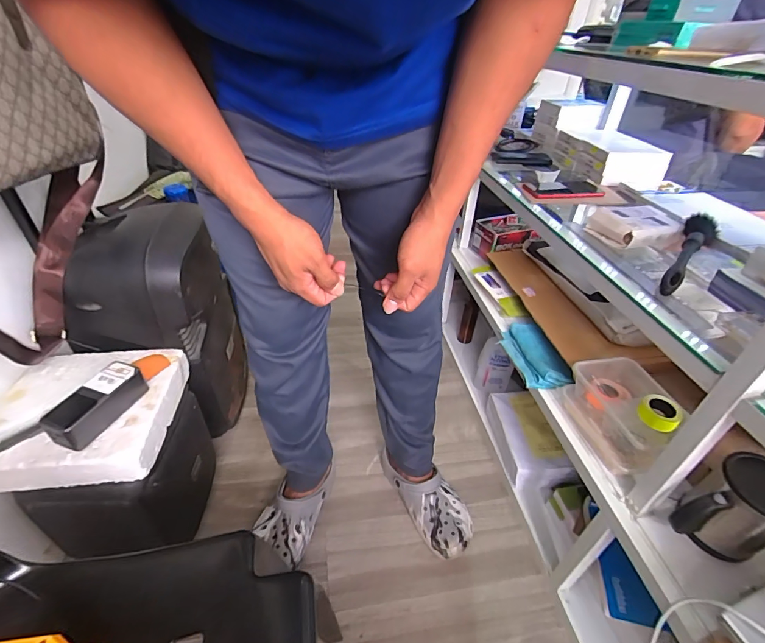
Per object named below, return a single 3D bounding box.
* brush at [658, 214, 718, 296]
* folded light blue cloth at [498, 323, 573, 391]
[{"bbox_3d":[0.476,-0.106,0.599,0.049,0.038,0.256,29,44,29],"label":"brush"},{"bbox_3d":[0.303,0.068,0.781,0.079,0.020,0.187,-31,34,11],"label":"folded light blue cloth"}]

